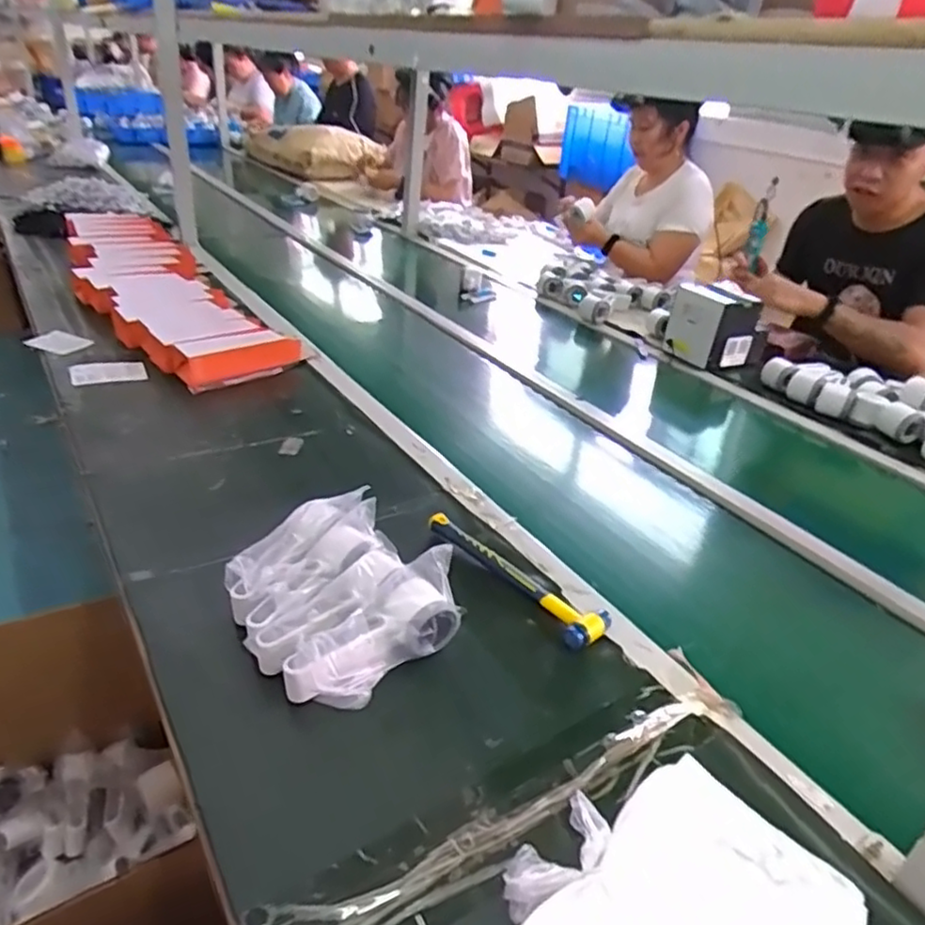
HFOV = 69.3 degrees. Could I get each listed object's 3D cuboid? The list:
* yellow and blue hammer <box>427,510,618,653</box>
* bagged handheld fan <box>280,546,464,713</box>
[{"bbox_3d":[0.060,0.121,0.751,0.062,0.024,0.243,-19,38,-35],"label":"yellow and blue hammer"},{"bbox_3d":[-0.077,0.158,0.620,0.063,0.090,0.177,30,38,35],"label":"bagged handheld fan"}]

